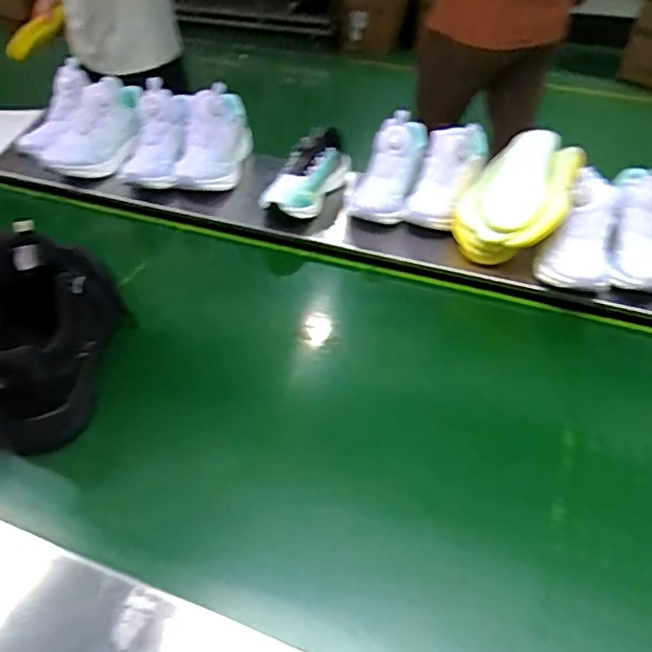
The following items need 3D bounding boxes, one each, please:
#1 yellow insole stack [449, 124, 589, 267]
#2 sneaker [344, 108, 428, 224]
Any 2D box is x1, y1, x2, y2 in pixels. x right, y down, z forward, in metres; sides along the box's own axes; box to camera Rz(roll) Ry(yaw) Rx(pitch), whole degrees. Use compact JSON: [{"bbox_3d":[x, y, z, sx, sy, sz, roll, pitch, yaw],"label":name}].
[{"bbox_3d":[0.285,-0.195,0.844,0.163,0.071,0.221,5,60,32],"label":"yellow insole stack"},{"bbox_3d":[0.107,-0.260,0.935,0.096,0.084,0.201,21,84,22],"label":"sneaker"}]

